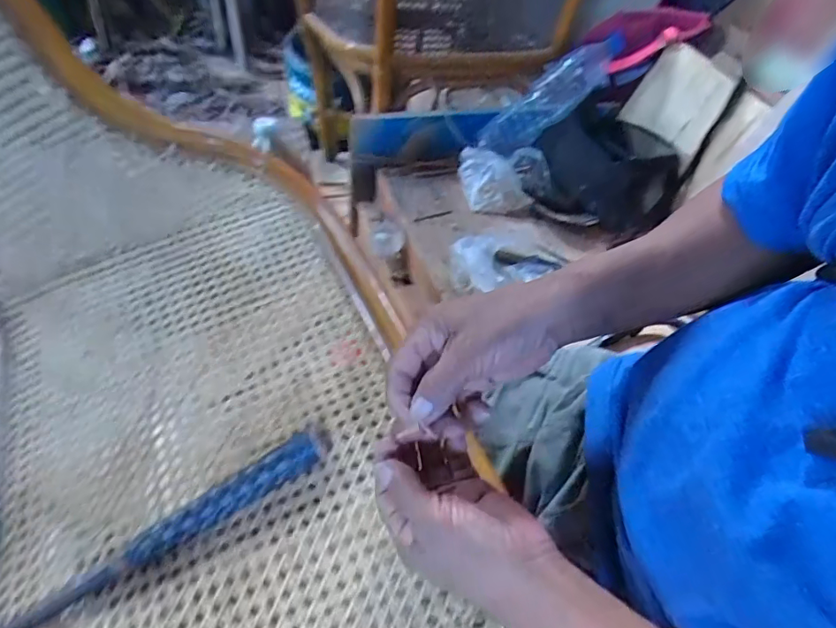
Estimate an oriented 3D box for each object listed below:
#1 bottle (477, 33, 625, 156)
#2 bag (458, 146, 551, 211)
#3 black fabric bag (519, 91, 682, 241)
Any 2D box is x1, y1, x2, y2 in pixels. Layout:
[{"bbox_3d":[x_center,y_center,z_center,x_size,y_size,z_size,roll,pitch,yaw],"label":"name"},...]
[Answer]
[{"bbox_3d":[0.224,-0.368,0.851,0.288,0.064,0.065,-38,55,3],"label":"bottle"},{"bbox_3d":[0.147,-0.226,0.829,0.149,0.058,0.103,-8,49,-14],"label":"bag"},{"bbox_3d":[0.313,-0.246,0.838,0.236,0.108,0.220,23,48,14],"label":"black fabric bag"}]

